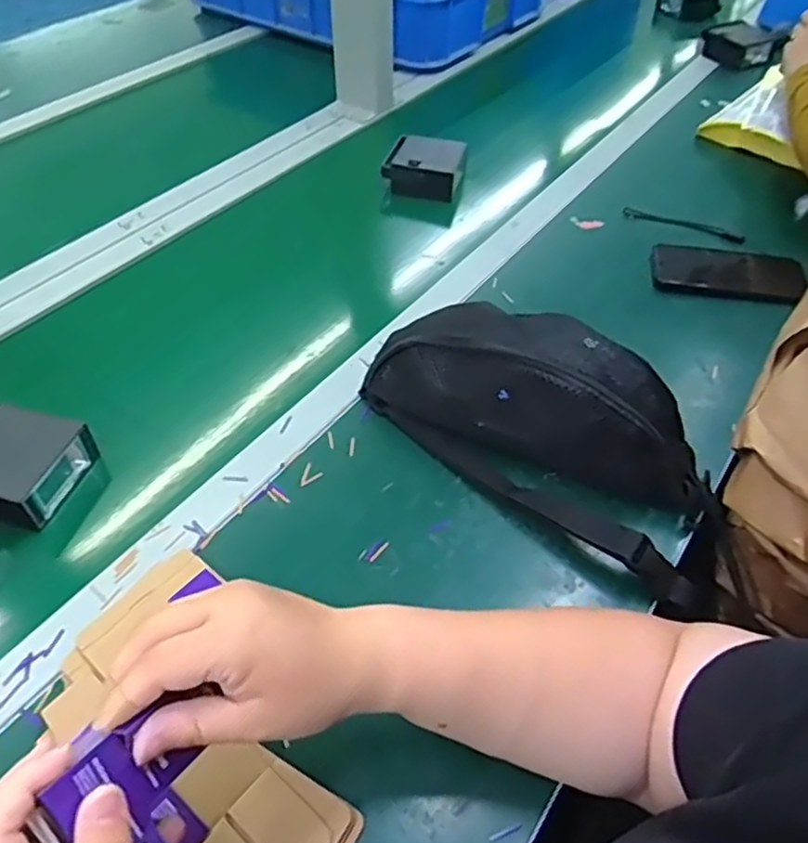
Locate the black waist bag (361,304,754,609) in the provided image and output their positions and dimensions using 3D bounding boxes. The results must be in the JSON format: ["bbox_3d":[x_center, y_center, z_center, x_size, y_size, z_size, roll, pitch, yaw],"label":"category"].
[{"bbox_3d":[0.124,-0.005,0.557,0.325,0.096,0.142,33,55,25],"label":"black waist bag"}]

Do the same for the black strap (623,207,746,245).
[{"bbox_3d":[0.330,-0.233,0.827,0.139,0.007,0.019,20,52,17],"label":"black strap"}]

